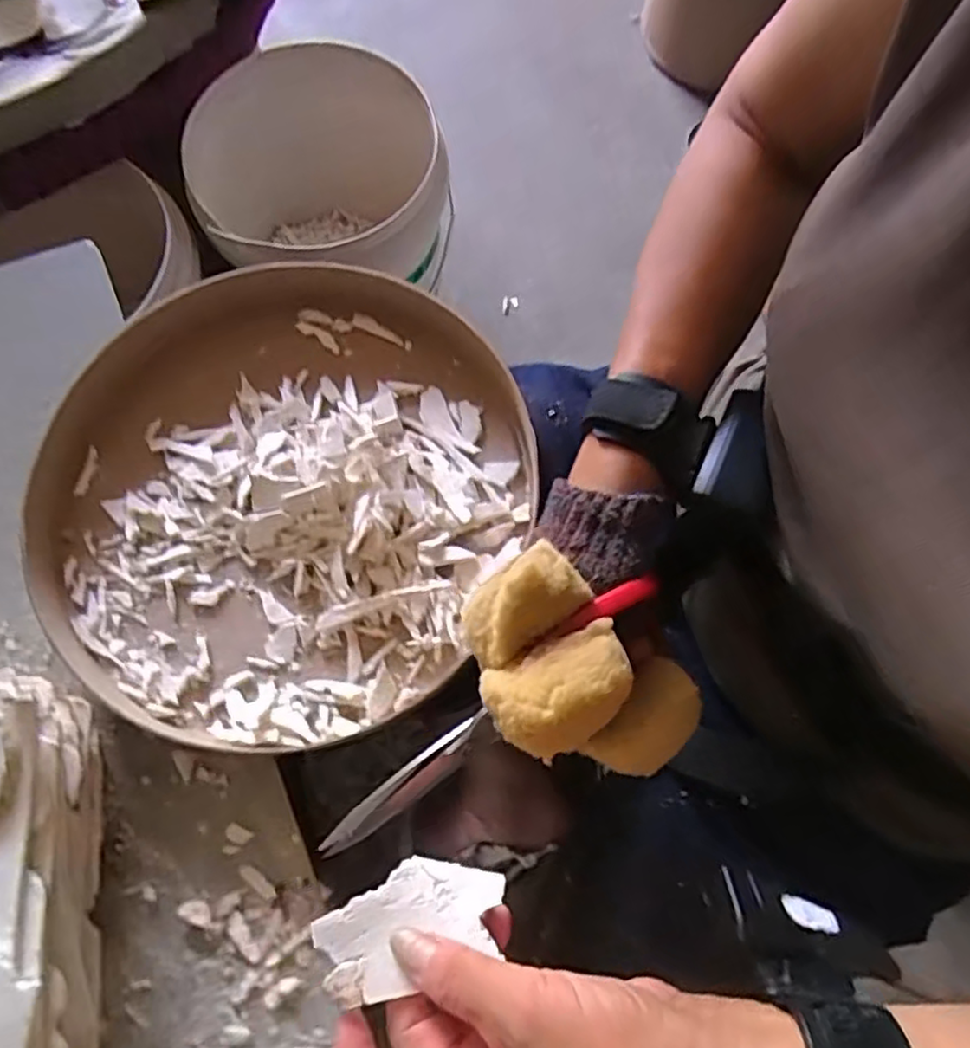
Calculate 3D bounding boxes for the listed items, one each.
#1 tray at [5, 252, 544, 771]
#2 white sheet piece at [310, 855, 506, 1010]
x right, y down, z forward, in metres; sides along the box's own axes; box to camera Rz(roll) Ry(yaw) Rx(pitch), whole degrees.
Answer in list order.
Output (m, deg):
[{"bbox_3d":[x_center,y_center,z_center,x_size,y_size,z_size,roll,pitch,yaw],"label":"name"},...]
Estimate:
[{"bbox_3d":[-0.127,-0.023,0.432,0.282,0.039,0.302,0,74,0],"label":"tray"},{"bbox_3d":[-0.029,0.157,0.273,0.074,0.005,0.038,-22,75,-13],"label":"white sheet piece"}]

